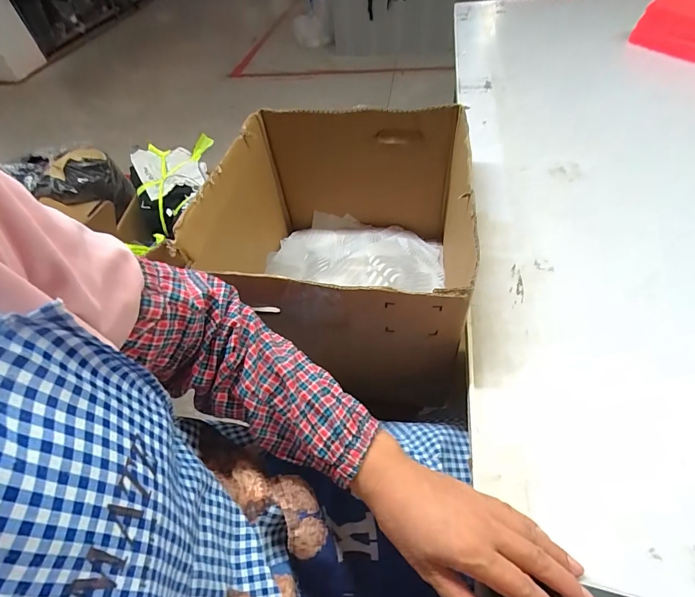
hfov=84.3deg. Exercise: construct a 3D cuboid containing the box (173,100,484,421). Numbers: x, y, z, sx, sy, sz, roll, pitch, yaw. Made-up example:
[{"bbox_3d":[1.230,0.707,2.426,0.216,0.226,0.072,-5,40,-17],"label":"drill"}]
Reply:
[{"bbox_3d":[-0.008,-0.091,0.625,0.375,0.265,0.433,3,51,9],"label":"box"}]

